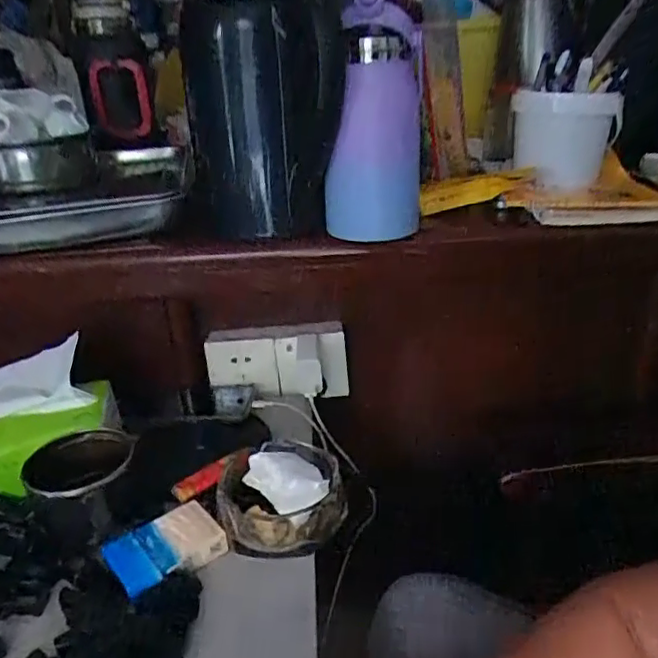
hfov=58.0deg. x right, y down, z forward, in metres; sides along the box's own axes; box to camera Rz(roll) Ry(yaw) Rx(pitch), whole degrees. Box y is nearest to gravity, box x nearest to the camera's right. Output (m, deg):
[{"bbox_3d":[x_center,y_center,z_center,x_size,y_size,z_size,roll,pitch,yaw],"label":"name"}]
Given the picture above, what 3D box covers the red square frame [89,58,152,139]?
[{"bbox_3d":[-0.347,-0.377,0.991,0.099,0.139,0.031,7,47,3],"label":"red square frame"}]

